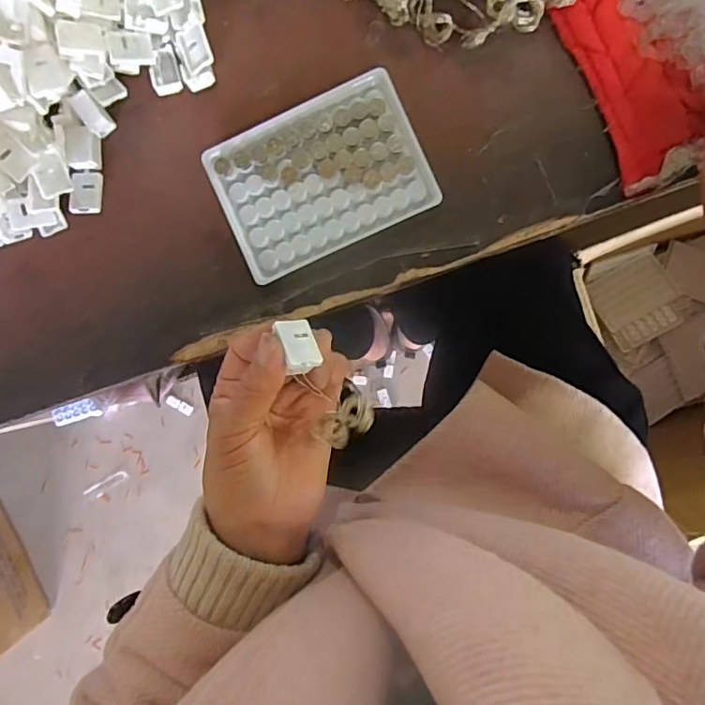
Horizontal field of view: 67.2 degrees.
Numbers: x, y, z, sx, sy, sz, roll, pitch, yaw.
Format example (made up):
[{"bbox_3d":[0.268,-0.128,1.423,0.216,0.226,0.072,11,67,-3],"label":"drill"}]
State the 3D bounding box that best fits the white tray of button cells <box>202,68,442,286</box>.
[{"bbox_3d":[-0.020,-0.113,0.341,0.129,0.008,0.094,-24,90,4],"label":"white tray of button cells"}]

